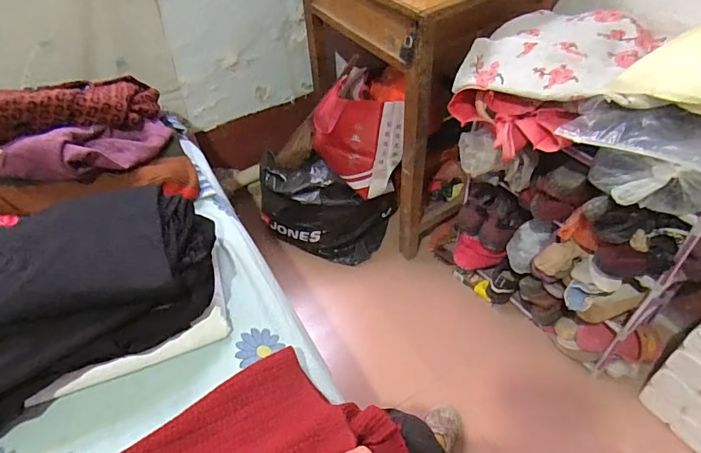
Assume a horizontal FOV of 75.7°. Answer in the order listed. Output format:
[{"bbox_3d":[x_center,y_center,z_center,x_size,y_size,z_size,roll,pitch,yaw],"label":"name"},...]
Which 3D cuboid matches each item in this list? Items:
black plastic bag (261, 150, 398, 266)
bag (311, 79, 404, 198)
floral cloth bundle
[{"bbox_3d":[-0.085,-0.069,1.387,0.402,0.259,0.204,9,49,11],"label":"black plastic bag"},{"bbox_3d":[0.023,-0.248,1.240,0.268,0.256,0.130,25,36,3],"label":"bag"},{"bbox_3d":[0.357,-0.285,0.856,0.289,0.149,0.304,32,56,28],"label":"floral cloth bundle"}]

